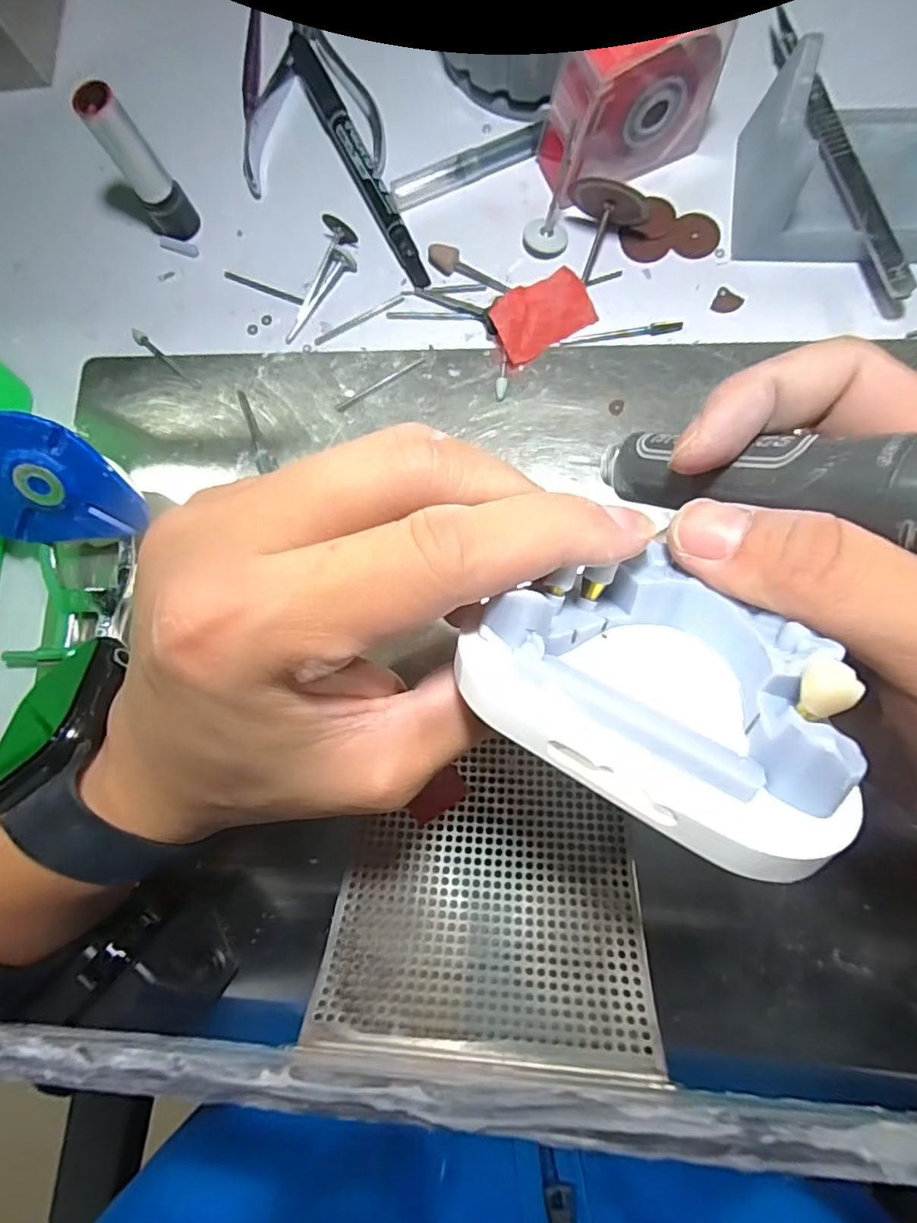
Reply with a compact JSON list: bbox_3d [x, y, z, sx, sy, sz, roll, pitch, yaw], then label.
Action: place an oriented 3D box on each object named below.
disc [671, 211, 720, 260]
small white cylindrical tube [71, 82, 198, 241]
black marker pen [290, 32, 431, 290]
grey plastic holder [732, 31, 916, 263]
[{"bbox_3d":[0.101,-0.160,0.240,0.019,0.004,0.021,11,86,8],"label":"disc"},{"bbox_3d":[-0.133,-0.185,0.236,0.015,0.057,0.016,-1,83,6],"label":"small white cylindrical tube"},{"bbox_3d":[-0.046,-0.205,0.254,0.012,0.008,0.134,-26,81,3],"label":"black marker pen"},{"bbox_3d":[0.171,-0.174,0.215,0.114,0.039,0.070,7,84,7],"label":"grey plastic holder"}]

